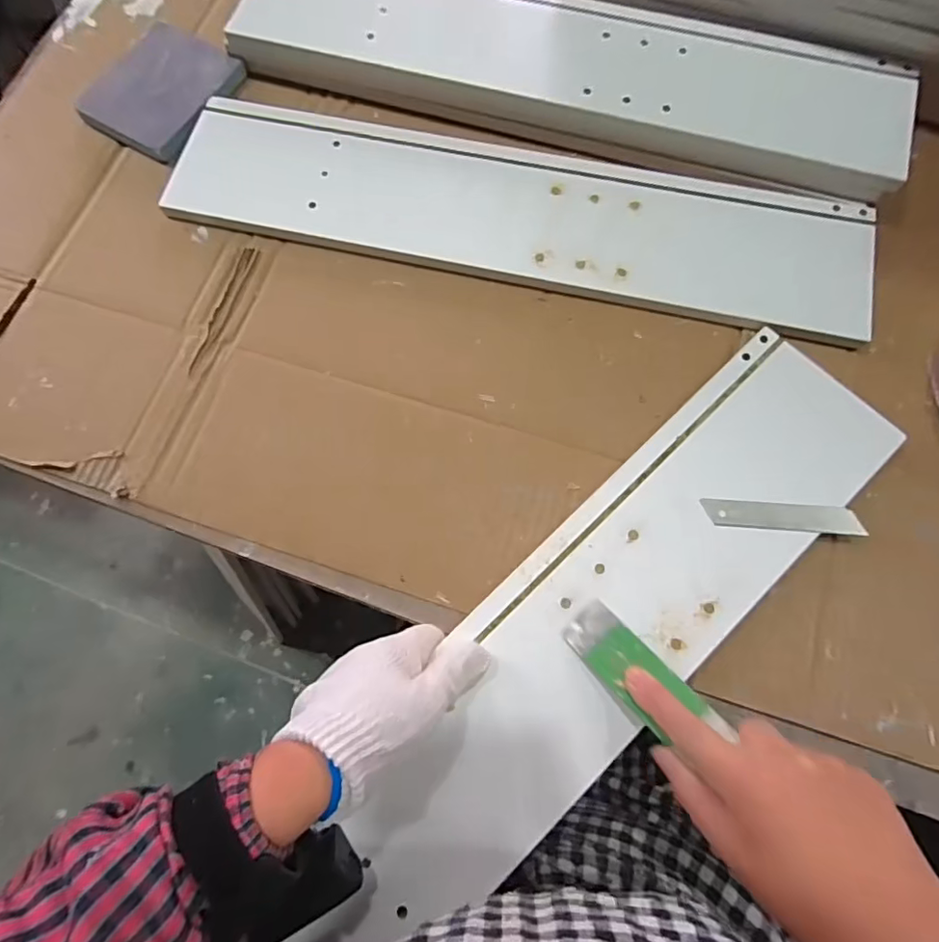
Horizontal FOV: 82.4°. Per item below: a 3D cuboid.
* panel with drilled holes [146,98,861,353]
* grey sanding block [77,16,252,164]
[{"bbox_3d":[0.035,-0.213,0.433,0.544,0.014,0.129,14,75,5],"label":"panel with drilled holes"},{"bbox_3d":[-0.270,-0.336,0.474,0.094,0.019,0.120,27,76,9],"label":"grey sanding block"}]

